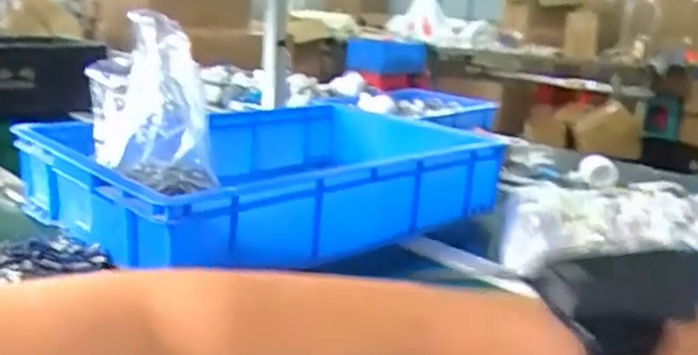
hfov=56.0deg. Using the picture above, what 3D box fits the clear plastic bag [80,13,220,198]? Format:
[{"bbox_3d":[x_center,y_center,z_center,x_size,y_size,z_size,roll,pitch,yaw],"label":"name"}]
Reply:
[{"bbox_3d":[-0.271,-0.113,0.931,0.117,0.216,0.185,-10,20,-39],"label":"clear plastic bag"}]

